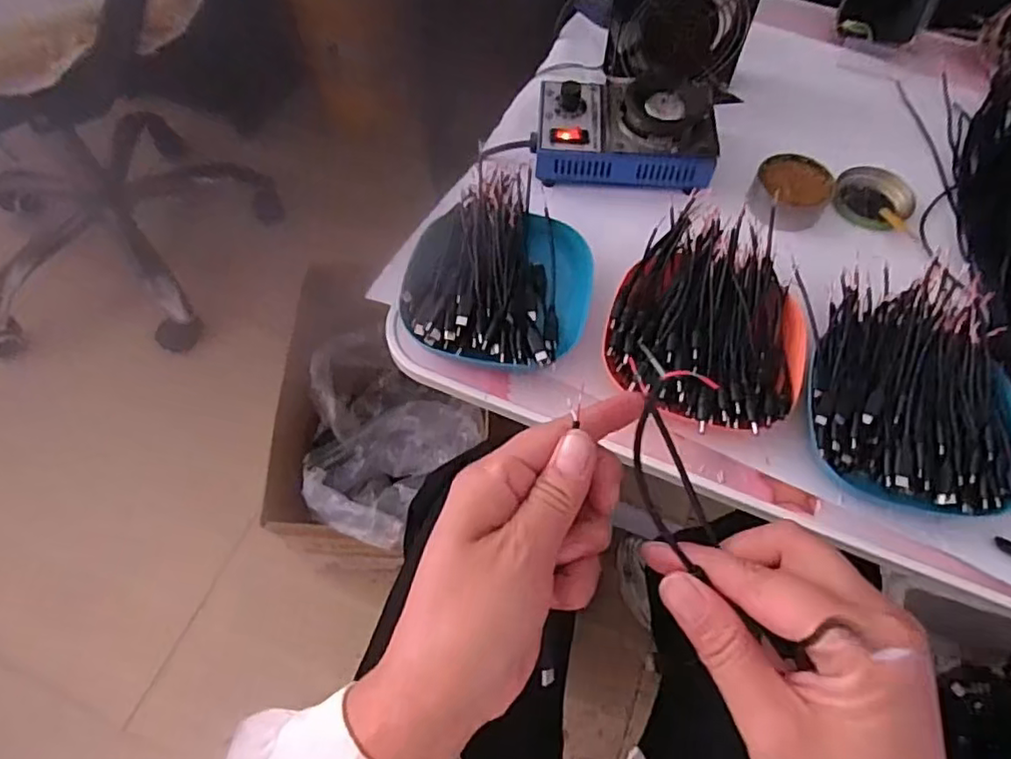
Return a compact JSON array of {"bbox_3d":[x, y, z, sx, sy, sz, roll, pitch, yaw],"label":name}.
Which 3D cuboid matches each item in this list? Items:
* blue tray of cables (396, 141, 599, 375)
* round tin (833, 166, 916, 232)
[{"bbox_3d":[-0.001,-0.087,0.492,0.135,0.039,0.164,18,64,9],"label":"blue tray of cables"},{"bbox_3d":[0.329,-0.162,0.569,0.071,0.012,0.065,0,63,0],"label":"round tin"}]

